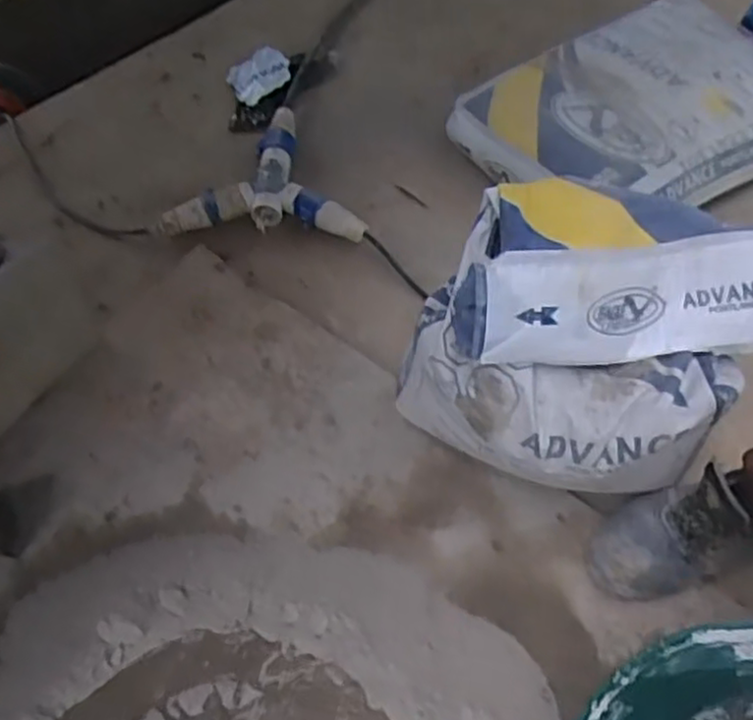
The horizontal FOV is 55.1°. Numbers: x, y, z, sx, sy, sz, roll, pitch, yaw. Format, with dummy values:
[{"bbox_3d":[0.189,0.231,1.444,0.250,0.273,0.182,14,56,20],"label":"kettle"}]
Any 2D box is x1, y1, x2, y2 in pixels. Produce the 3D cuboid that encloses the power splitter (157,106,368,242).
[{"bbox_3d":[-0.173,-0.317,1.209,0.315,0.043,0.272,2,57,4],"label":"power splitter"}]

